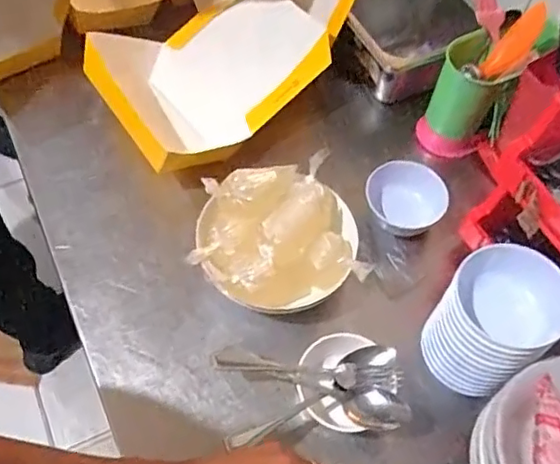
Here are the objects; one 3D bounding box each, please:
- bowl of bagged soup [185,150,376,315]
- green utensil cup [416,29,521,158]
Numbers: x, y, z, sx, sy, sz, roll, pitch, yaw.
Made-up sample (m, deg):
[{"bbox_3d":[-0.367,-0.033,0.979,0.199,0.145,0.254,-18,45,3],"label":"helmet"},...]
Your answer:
[{"bbox_3d":[-0.002,0.004,0.639,0.171,0.083,0.145,-11,60,-10],"label":"bowl of bagged soup"},{"bbox_3d":[0.235,-0.165,0.750,0.084,0.140,0.069,32,62,15],"label":"green utensil cup"}]

